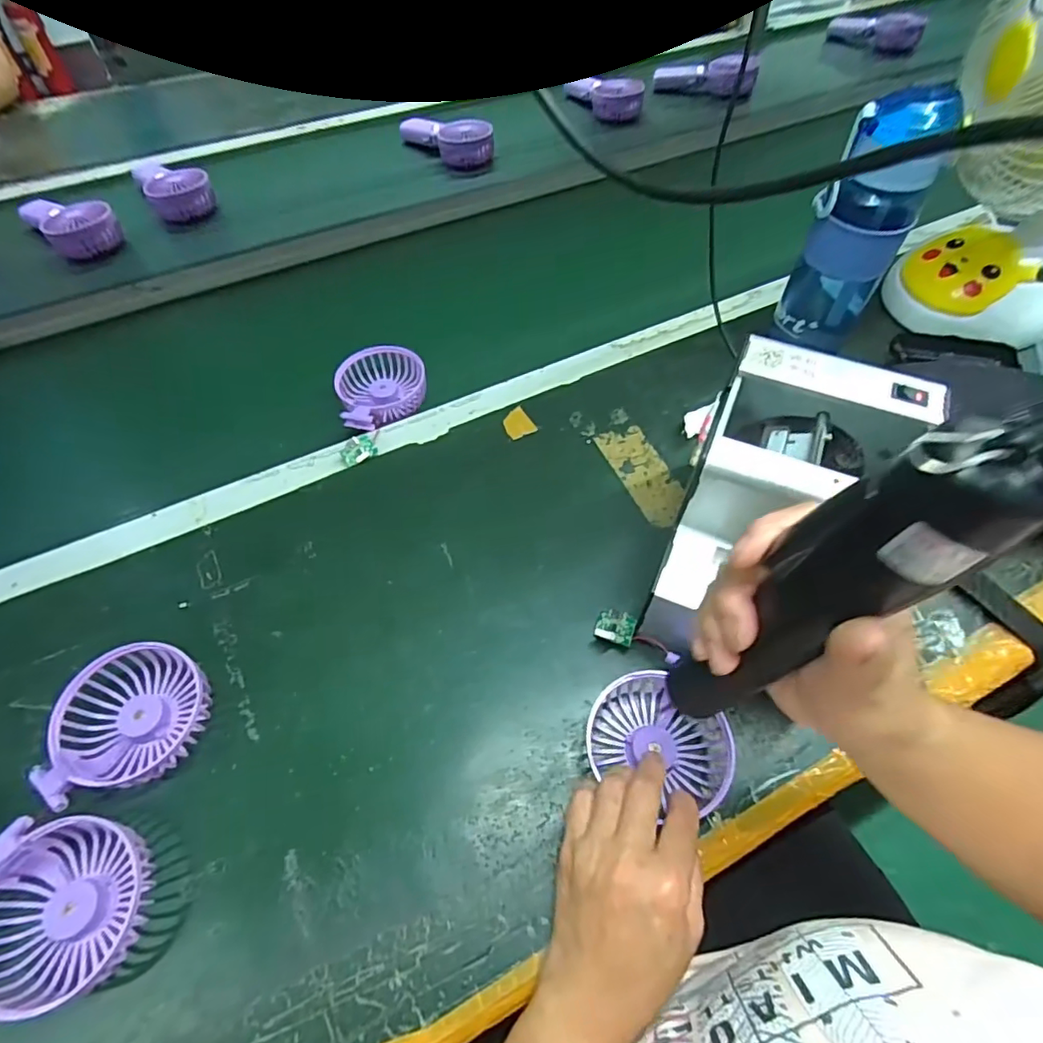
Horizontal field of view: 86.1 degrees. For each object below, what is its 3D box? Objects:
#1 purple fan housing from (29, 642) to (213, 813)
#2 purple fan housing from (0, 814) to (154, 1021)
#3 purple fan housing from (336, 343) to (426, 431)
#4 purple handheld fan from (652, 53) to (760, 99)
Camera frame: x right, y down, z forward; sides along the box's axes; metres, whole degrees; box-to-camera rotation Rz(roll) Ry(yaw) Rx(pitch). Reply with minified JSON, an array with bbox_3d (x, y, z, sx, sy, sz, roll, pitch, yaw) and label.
[{"bbox_3d":[-0.266,0.128,0.376,0.095,0.031,0.092,-29,62,-16],"label":"purple fan housing"},{"bbox_3d":[-0.264,0.221,0.321,0.087,0.037,0.087,-1,55,1],"label":"purple fan housing"},{"bbox_3d":[-0.142,-0.138,0.569,0.087,0.023,0.094,-17,57,-10],"label":"purple fan housing"},{"bbox_3d":[0.321,-0.784,0.987,0.175,0.059,0.053,13,60,7],"label":"purple handheld fan"}]

